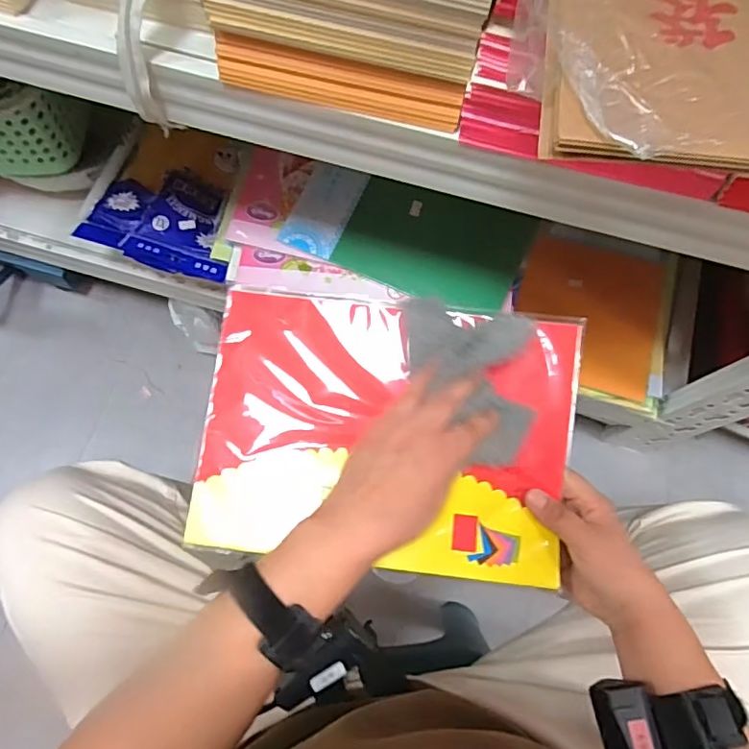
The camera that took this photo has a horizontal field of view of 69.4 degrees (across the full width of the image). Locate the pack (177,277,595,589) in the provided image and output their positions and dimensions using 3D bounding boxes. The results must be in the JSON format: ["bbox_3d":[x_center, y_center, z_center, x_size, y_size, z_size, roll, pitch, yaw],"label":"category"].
[{"bbox_3d":[0.010,0.045,0.447,0.296,0.027,0.214,6,80,4],"label":"pack"}]

